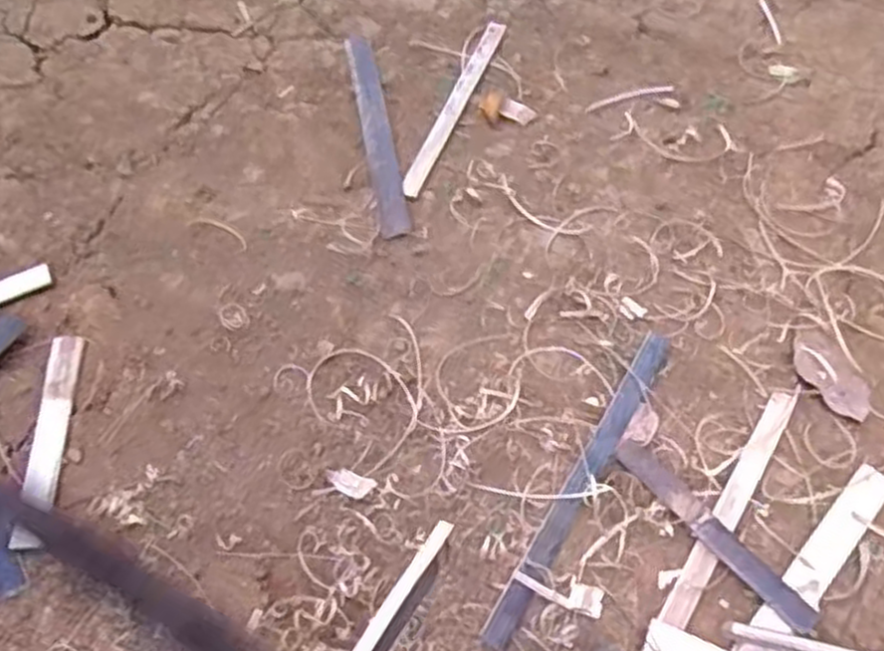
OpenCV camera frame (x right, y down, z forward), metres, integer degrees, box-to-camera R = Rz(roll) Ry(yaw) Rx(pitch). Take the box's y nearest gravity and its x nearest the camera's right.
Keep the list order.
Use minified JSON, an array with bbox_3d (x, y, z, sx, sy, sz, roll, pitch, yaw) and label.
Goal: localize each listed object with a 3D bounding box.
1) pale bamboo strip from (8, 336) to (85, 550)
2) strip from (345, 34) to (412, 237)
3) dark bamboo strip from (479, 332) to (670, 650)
[{"bbox_3d":[-0.364,0.100,0.735,0.030,0.011,0.212,-5,55,-2],"label":"pale bamboo strip"},{"bbox_3d":[-0.083,-0.245,0.971,0.035,0.015,0.348,-10,55,-5],"label":"strip"},{"bbox_3d":[0.133,0.134,0.724,0.025,0.010,0.349,26,60,18],"label":"dark bamboo strip"}]

